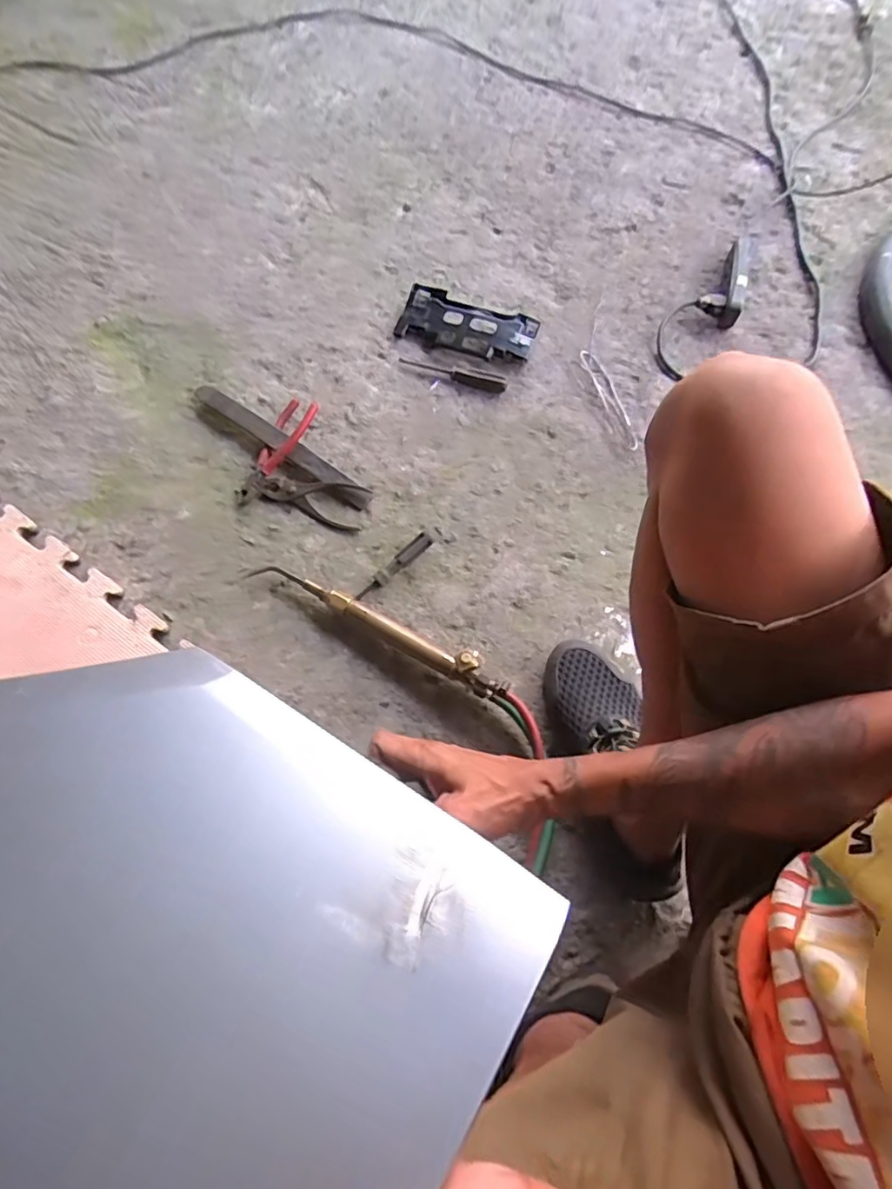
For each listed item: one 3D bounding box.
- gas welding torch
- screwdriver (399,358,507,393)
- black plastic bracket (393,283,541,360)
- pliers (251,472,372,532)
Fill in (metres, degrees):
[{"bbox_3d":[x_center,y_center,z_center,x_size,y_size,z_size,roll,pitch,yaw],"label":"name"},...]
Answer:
[{"bbox_3d":[-0.089,0.032,0.680,0.353,0.067,0.045,24,72,8],"label":"gas welding torch"},{"bbox_3d":[0.010,-0.324,0.825,0.159,0.012,0.025,16,71,5],"label":"screwdriver"},{"bbox_3d":[0.030,-0.408,0.849,0.205,0.030,0.089,21,71,7],"label":"black plastic bracket"},{"bbox_3d":[-0.188,-0.133,0.763,0.160,0.014,0.063,14,71,5],"label":"pliers"}]

